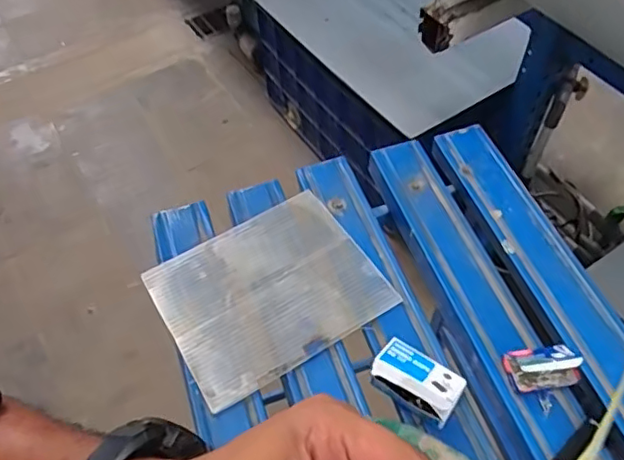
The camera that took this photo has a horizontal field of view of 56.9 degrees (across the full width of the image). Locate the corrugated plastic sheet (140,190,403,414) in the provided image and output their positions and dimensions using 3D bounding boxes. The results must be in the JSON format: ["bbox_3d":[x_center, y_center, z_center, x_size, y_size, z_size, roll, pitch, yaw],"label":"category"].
[{"bbox_3d":[-0.052,0.070,0.687,0.242,0.008,0.197,-28,59,-16],"label":"corrugated plastic sheet"}]

